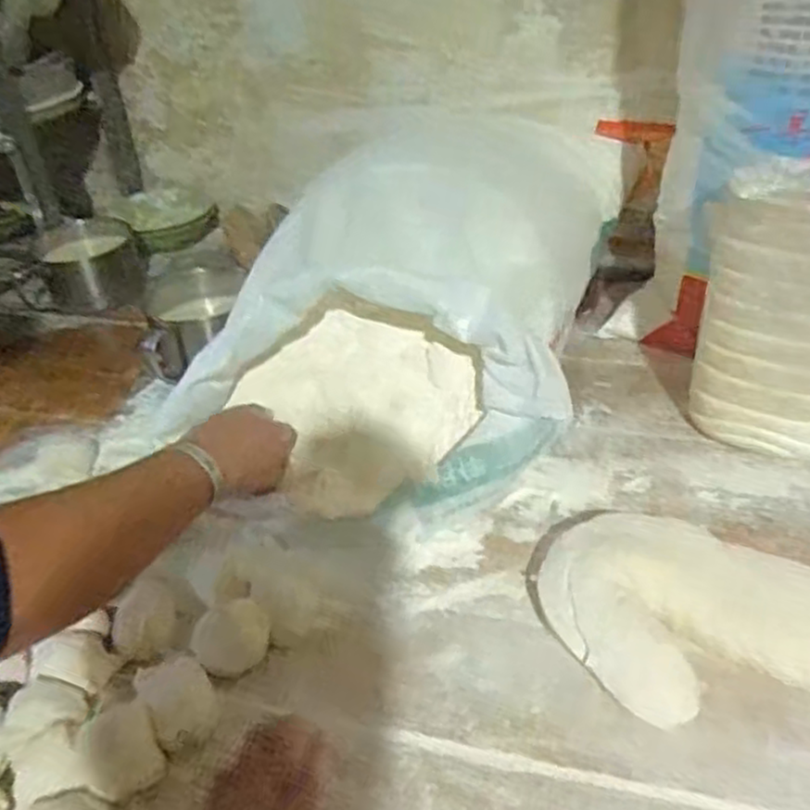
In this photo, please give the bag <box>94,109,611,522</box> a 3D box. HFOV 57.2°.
[{"bbox_3d":[0.015,-0.120,0.813,0.349,0.189,0.574,7,40,15],"label":"bag"}]

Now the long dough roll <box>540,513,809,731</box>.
[{"bbox_3d":[0.292,0.162,0.508,0.394,0.051,0.146,7,40,15],"label":"long dough roll"}]

